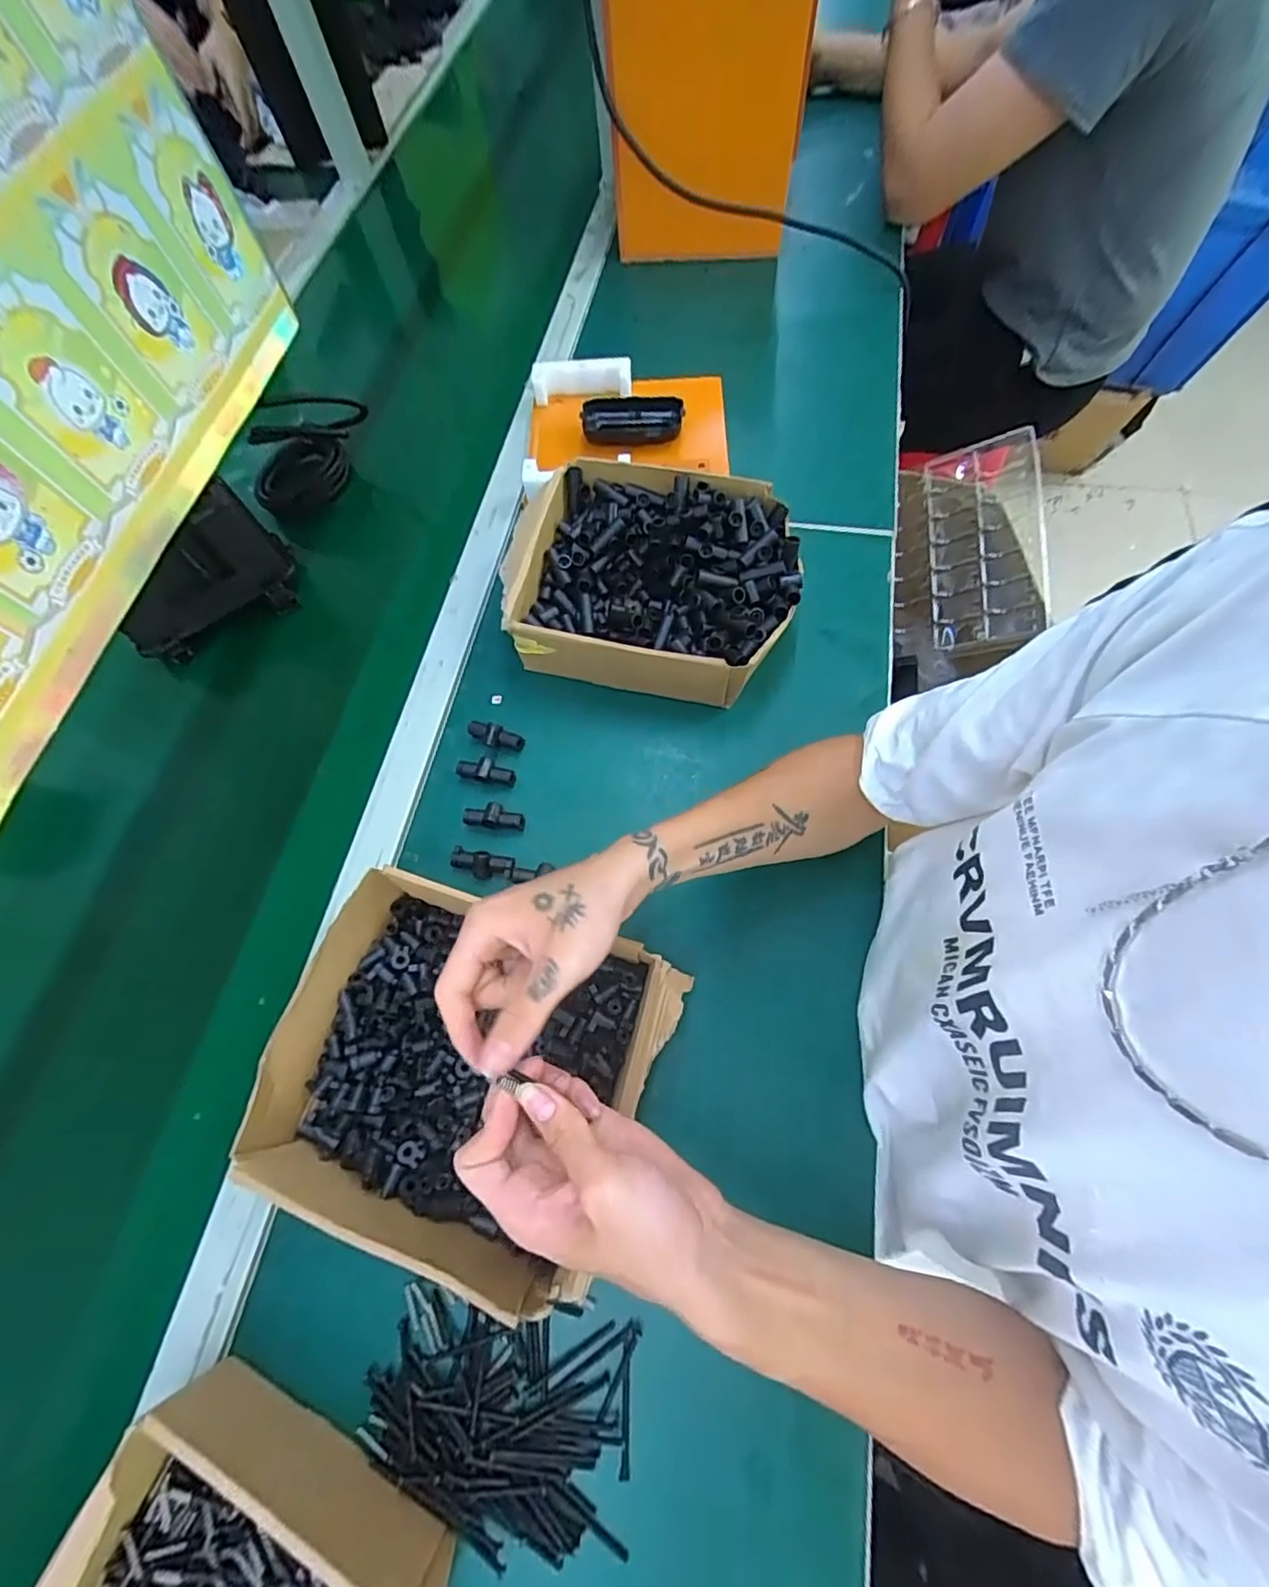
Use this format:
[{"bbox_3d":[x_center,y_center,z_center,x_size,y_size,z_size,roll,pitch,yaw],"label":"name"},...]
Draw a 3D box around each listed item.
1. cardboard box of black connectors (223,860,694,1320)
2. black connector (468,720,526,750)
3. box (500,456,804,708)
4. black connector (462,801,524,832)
[{"bbox_3d":[-0.114,0.180,0.394,0.253,0.071,0.208,16,69,10],"label":"cardboard box of black connectors"},{"bbox_3d":[-0.126,-0.052,0.517,0.054,0.020,0.020,17,69,10],"label":"black connector"},{"bbox_3d":[0.015,-0.196,0.539,0.252,0.079,0.202,14,69,9],"label":"box"},{"bbox_3d":[-0.119,0.018,0.486,0.050,0.020,0.018,3,68,4],"label":"black connector"}]

